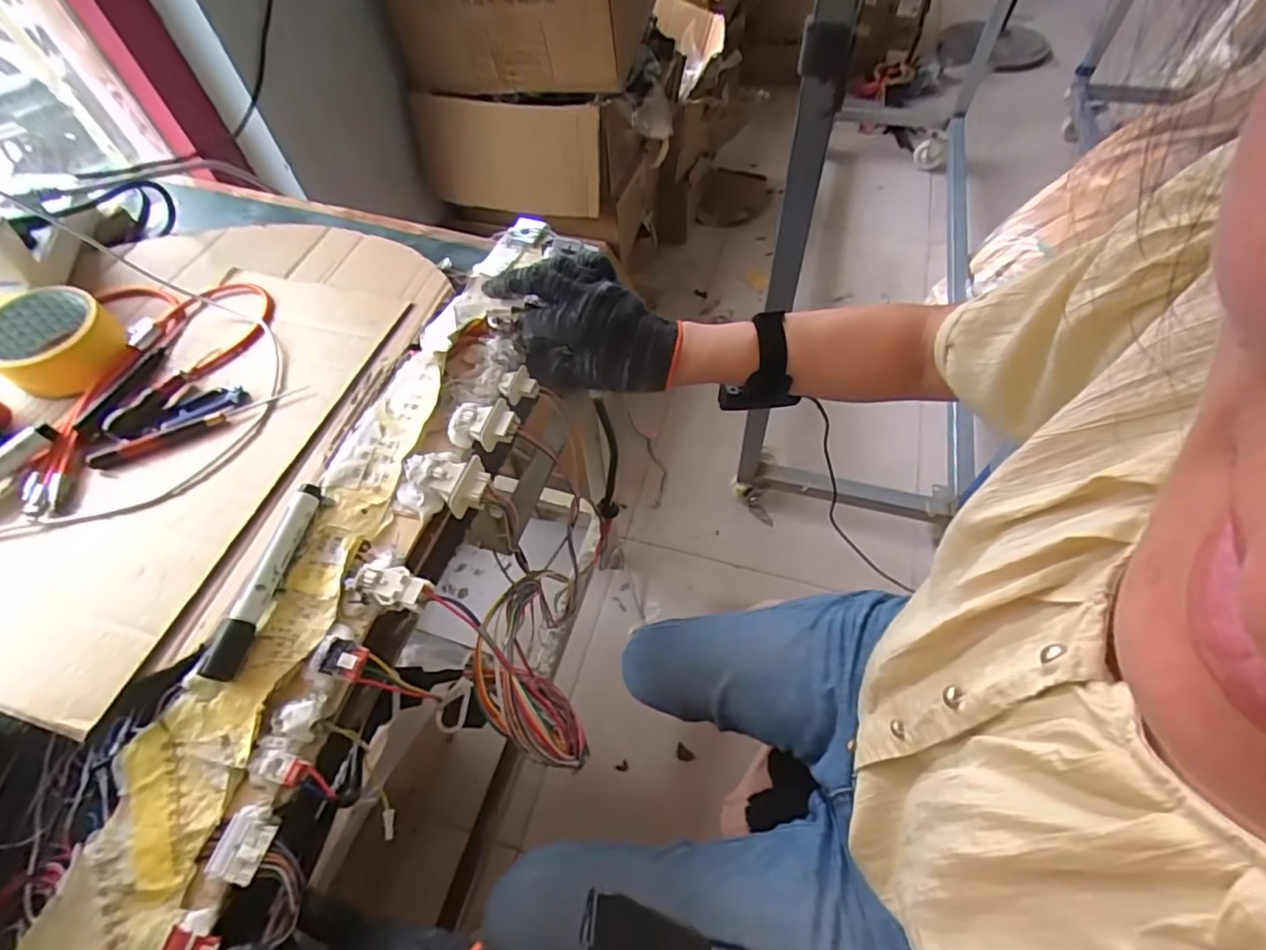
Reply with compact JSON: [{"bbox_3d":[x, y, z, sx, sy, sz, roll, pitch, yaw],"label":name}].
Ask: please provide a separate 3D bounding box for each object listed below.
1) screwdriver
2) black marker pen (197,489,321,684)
[{"bbox_3d":[-0.344,-0.039,0.456,0.157,0.010,0.018,-23,60,-11],"label":"screwdriver"},{"bbox_3d":[-0.237,0.064,0.370,0.019,0.017,0.130,6,59,6],"label":"black marker pen"}]

